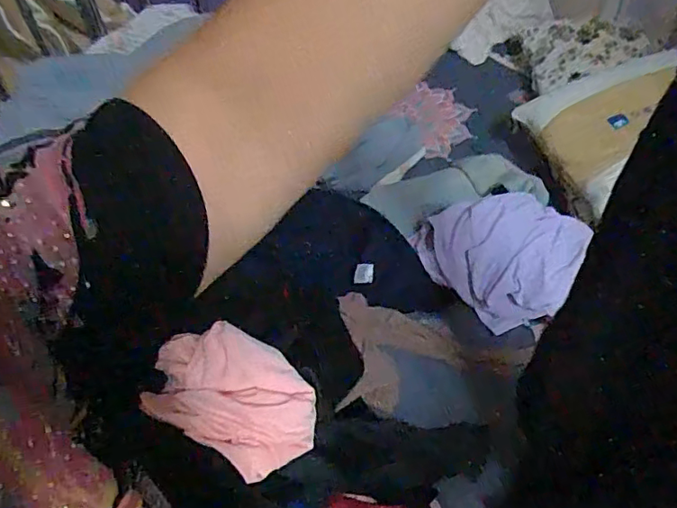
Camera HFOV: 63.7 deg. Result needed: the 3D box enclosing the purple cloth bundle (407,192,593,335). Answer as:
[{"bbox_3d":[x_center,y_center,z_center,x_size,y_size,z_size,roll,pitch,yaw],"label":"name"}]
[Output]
[{"bbox_3d":[0.244,-0.005,0.853,0.244,0.126,0.193,19,53,21],"label":"purple cloth bundle"}]

